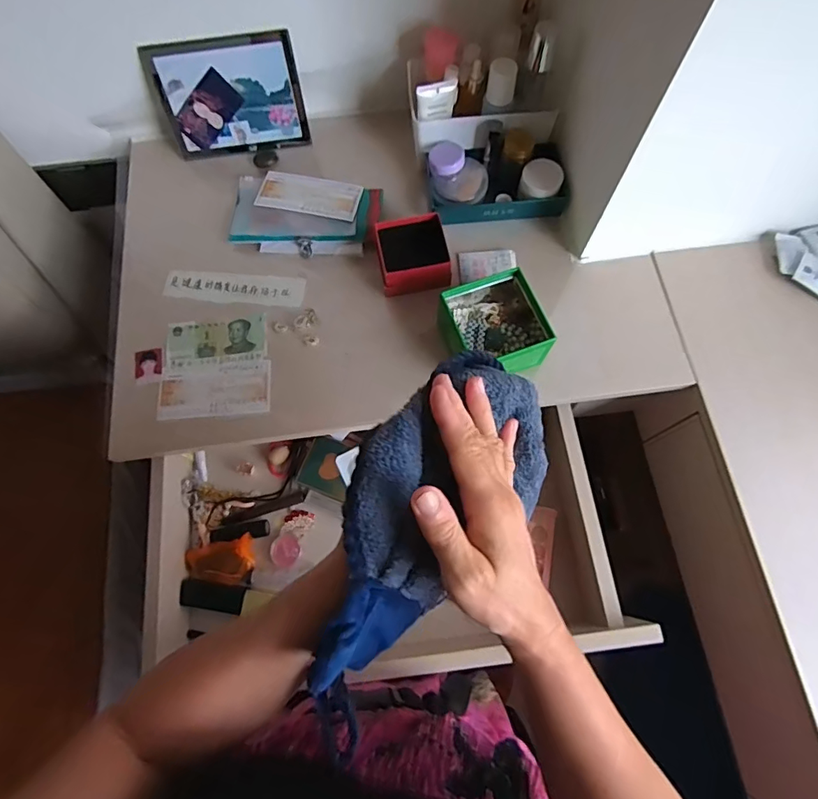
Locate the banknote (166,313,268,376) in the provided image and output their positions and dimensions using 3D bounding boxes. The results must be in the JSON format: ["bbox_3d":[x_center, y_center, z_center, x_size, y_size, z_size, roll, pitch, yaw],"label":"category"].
[{"bbox_3d":[-0.248,-0.072,0.629,0.127,0.005,0.069,-8,71,-1],"label":"banknote"}]

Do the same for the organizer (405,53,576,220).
[{"bbox_3d":[0.106,-0.348,0.650,0.205,0.109,0.182,-2,71,1],"label":"organizer"}]

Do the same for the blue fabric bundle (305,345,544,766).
[{"bbox_3d":[0.010,0.092,0.313,0.107,0.081,0.265,26,83,9],"label":"blue fabric bundle"}]

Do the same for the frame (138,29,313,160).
[{"bbox_3d":[-0.248,-0.421,0.685,0.194,0.146,0.021,-7,49,0],"label":"frame"}]

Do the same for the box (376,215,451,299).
[{"bbox_3d":[0.004,-0.186,0.625,0.097,0.046,0.095,-7,71,-1],"label":"box"}]

